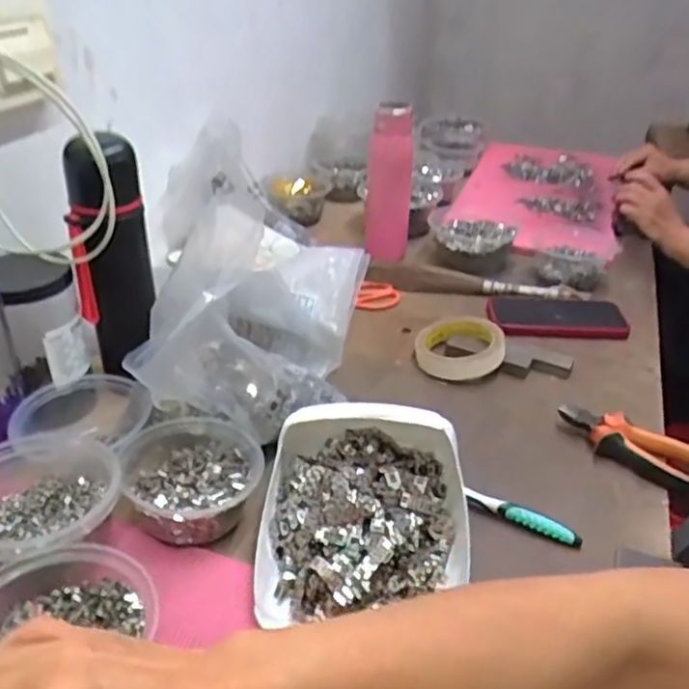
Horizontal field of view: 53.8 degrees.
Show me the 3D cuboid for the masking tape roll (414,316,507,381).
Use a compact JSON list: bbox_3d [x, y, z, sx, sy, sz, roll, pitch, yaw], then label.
[{"bbox_3d":[0.133,0.000,0.779,0.097,0.032,0.097,1,36,14],"label":"masking tape roll"}]

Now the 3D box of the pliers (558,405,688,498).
[{"bbox_3d":[0.276,0.098,0.642,0.148,0.030,0.049,21,37,29],"label":"pliers"}]

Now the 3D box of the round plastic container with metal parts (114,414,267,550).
[{"bbox_3d":[-0.124,0.108,0.556,0.109,0.043,0.109,1,31,-1],"label":"round plastic container with metal parts"}]

